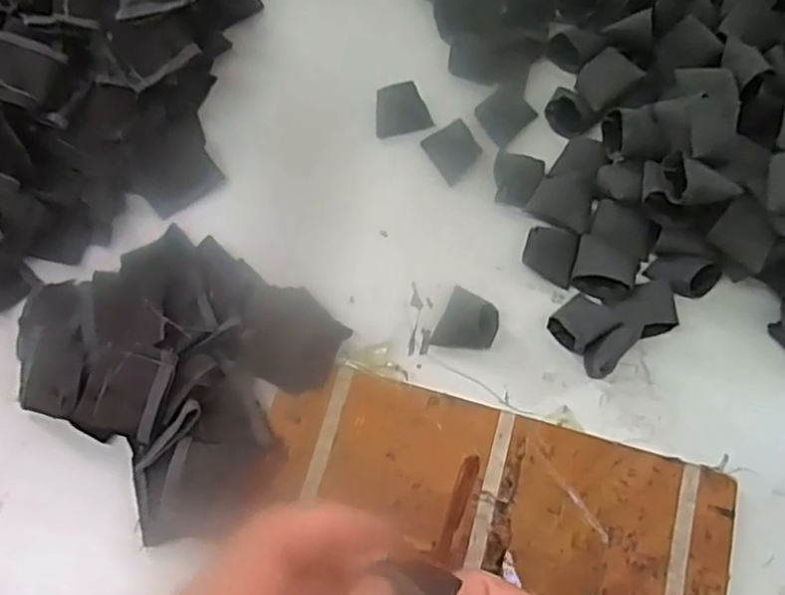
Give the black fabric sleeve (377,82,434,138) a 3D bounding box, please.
[{"bbox_3d":[0.008,-0.143,0.509,0.040,0.022,0.033,-2,66,1],"label":"black fabric sleeve"}]

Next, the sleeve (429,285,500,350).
[{"bbox_3d":[0.050,0.016,0.436,0.036,0.012,0.039,22,68,11],"label":"sleeve"}]

